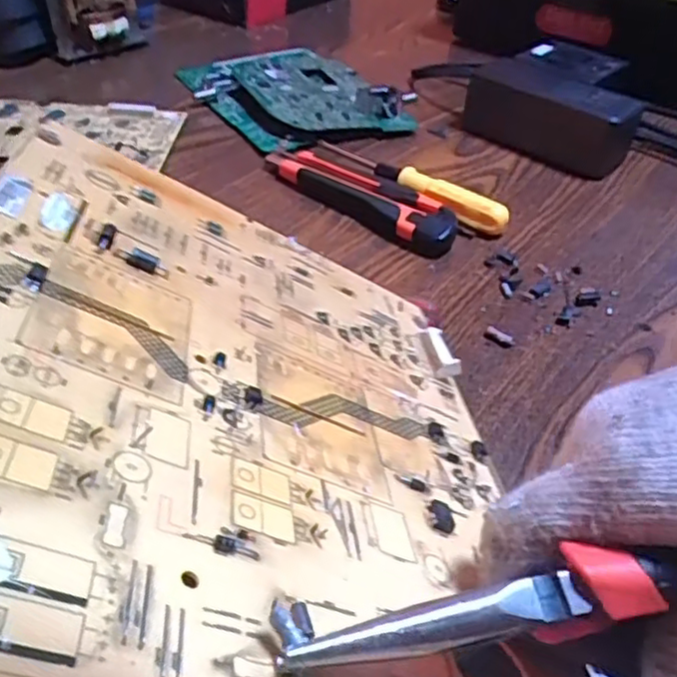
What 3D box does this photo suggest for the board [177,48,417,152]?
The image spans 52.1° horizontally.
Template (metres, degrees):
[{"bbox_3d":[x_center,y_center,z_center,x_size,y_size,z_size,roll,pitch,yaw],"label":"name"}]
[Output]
[{"bbox_3d":[-0.038,-0.213,0.597,0.140,0.031,0.190,-20,46,-25],"label":"board"}]

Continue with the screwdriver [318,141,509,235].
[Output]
[{"bbox_3d":[0.045,-0.111,0.485,0.158,0.021,0.022,32,48,29],"label":"screwdriver"}]

